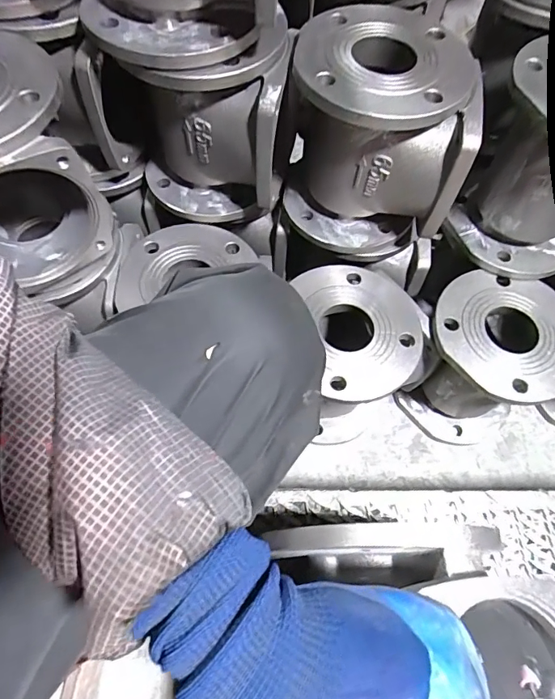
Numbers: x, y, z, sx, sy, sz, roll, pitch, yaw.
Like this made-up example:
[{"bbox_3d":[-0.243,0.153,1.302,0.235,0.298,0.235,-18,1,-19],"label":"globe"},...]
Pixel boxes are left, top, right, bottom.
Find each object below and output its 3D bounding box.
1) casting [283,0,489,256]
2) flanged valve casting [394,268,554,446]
[{"bbox_3d":[0.105,-0.237,0.527,0.181,0.199,0.161,6,64,1],"label":"casting"},{"bbox_3d":[0.281,0.020,0.638,0.168,0.212,0.170,1,64,-1],"label":"flanged valve casting"}]

